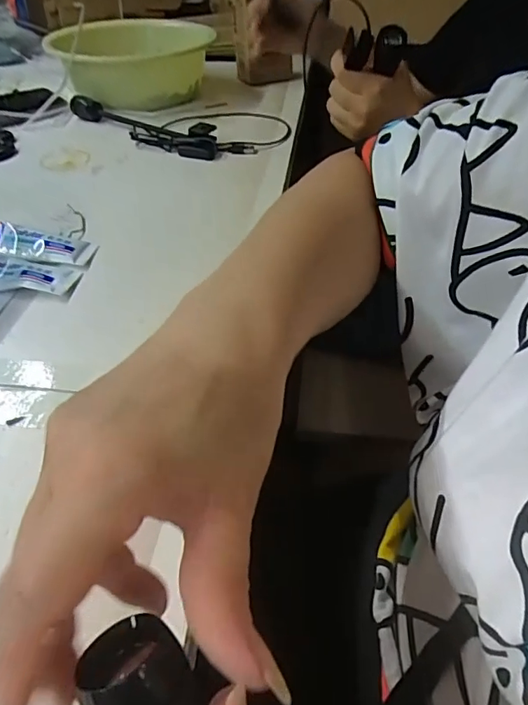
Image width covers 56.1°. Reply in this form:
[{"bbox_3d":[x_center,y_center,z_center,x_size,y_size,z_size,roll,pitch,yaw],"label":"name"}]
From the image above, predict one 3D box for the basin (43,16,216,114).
[{"bbox_3d":[-0.185,-0.420,0.723,0.226,0.085,0.197,-11,45,-11],"label":"basin"}]

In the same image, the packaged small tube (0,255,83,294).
[{"bbox_3d":[-0.211,-0.069,0.403,0.108,0.021,0.035,3,44,3],"label":"packaged small tube"}]

